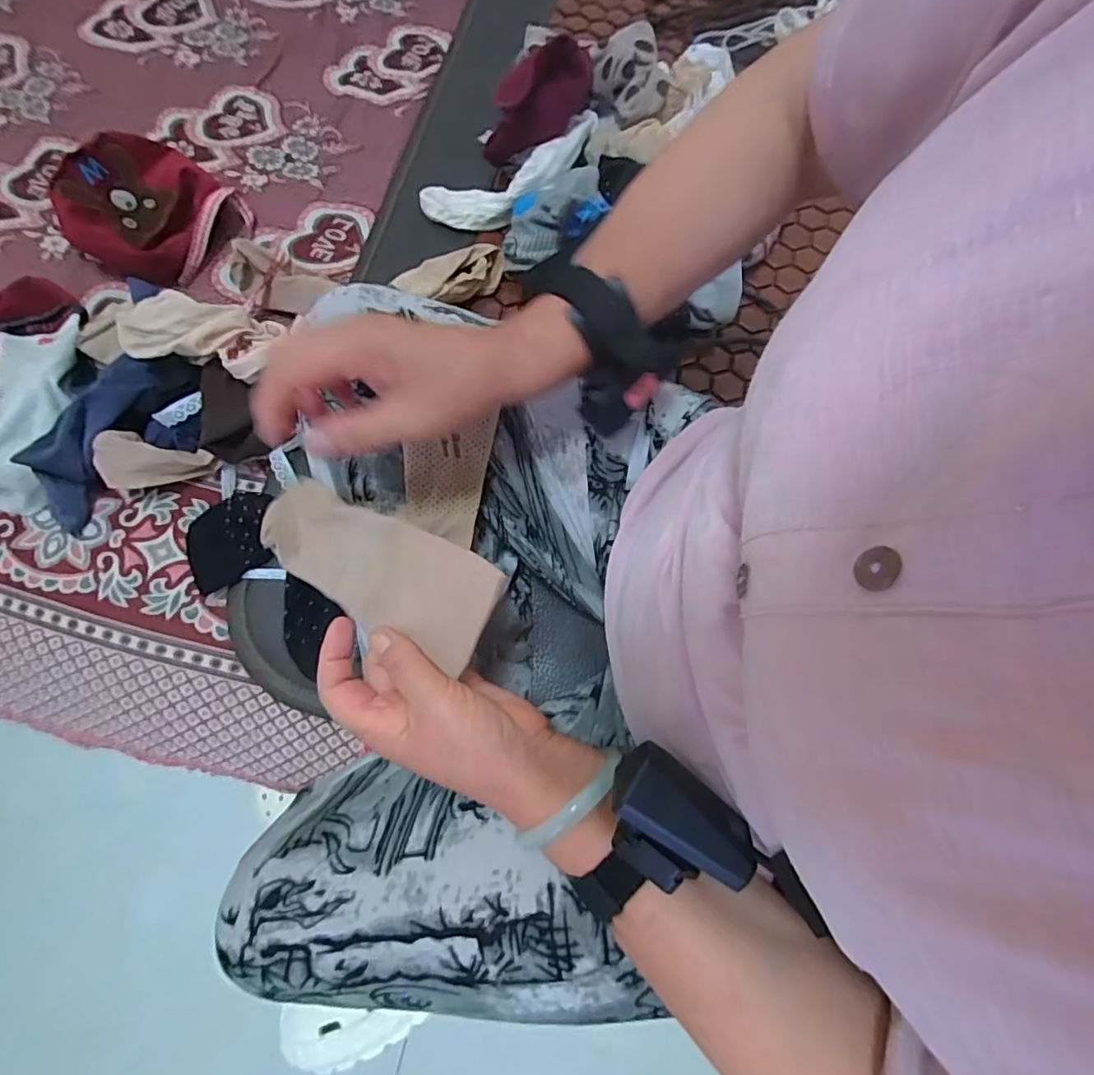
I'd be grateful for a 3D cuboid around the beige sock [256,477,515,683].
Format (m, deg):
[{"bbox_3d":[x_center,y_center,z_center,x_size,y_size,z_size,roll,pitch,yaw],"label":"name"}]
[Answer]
[{"bbox_3d":[-0.123,0.013,0.376,0.217,0.044,0.069,19,67,33],"label":"beige sock"}]

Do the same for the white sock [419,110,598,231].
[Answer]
[{"bbox_3d":[-0.031,-0.374,0.575,0.198,0.034,0.056,-28,72,2],"label":"white sock"}]

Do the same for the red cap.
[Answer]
[{"bbox_3d":[-0.415,-0.340,0.580,0.144,0.072,0.144,0,71,-1],"label":"red cap"}]

